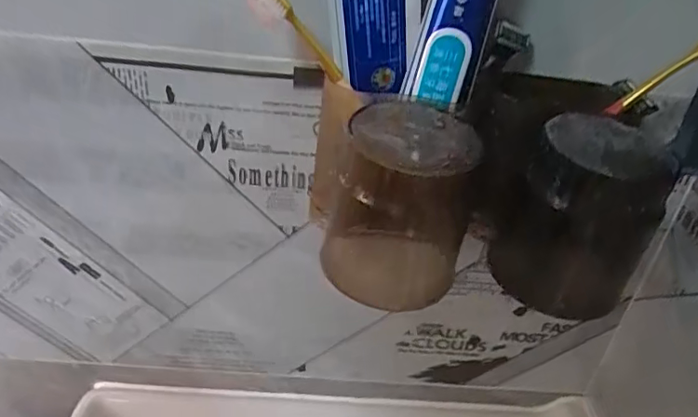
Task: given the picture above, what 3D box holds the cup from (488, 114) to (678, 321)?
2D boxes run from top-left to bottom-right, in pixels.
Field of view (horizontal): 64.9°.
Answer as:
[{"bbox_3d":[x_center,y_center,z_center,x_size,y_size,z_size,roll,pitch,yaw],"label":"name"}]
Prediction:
[{"bbox_3d":[0.128,0.012,0.311,0.069,0.113,0.063,-9,37,-23],"label":"cup"}]

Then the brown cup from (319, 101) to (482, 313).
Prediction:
[{"bbox_3d":[0.026,-0.001,0.304,0.073,0.100,0.071,5,33,-3],"label":"brown cup"}]

